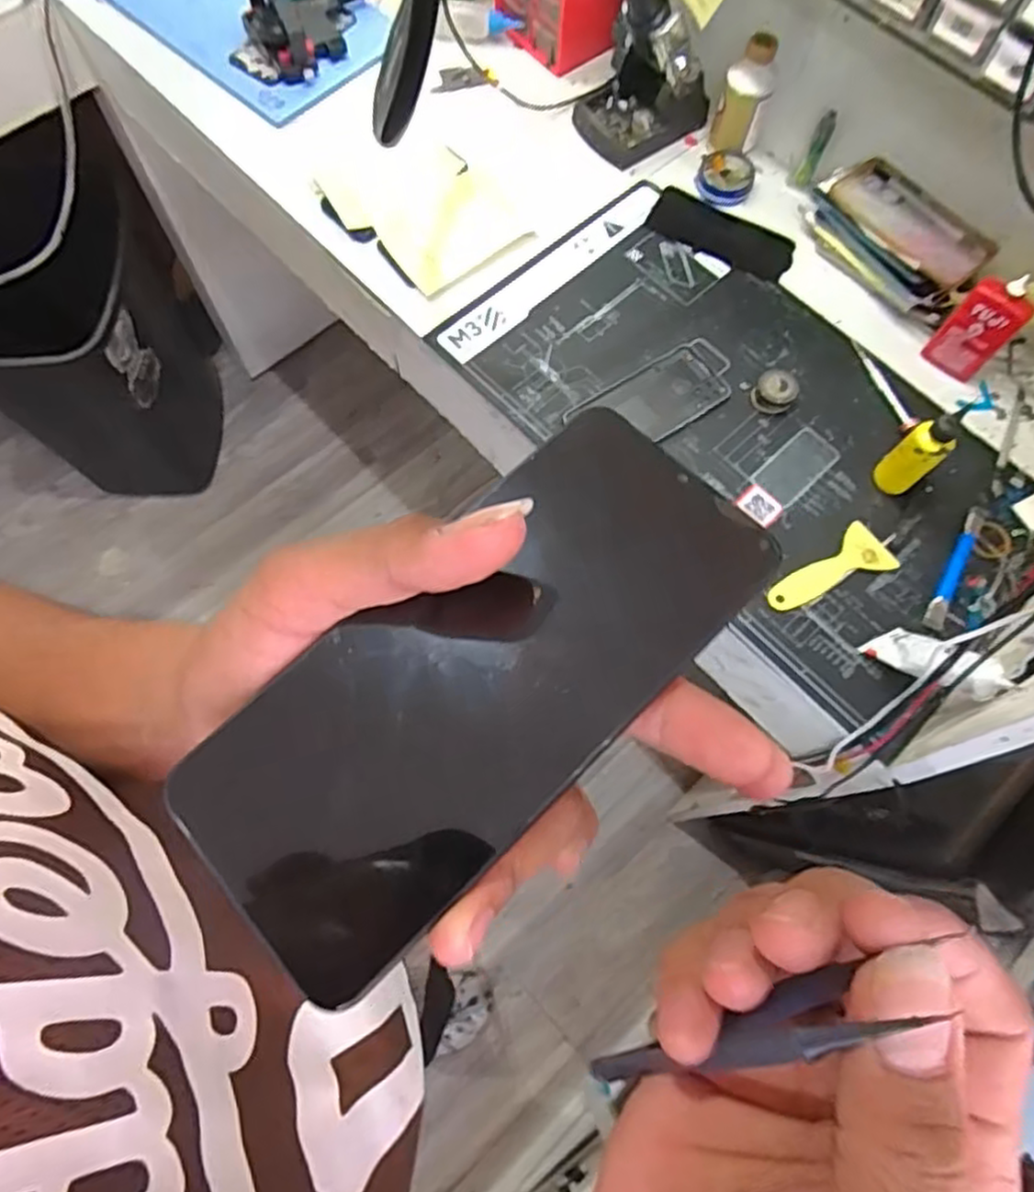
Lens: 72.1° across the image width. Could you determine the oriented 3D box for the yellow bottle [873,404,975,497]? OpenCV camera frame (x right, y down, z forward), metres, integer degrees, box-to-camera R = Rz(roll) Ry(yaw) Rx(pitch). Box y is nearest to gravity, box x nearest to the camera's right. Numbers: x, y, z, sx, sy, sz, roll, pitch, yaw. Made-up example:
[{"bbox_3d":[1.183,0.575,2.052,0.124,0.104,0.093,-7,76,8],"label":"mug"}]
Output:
[{"bbox_3d":[0.364,-0.129,0.643,0.031,0.106,0.037,-40,76,-14],"label":"yellow bottle"}]

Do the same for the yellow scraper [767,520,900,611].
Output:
[{"bbox_3d":[0.285,-0.020,0.651,0.121,0.008,0.051,-30,74,-11],"label":"yellow scraper"}]

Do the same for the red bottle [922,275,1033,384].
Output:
[{"bbox_3d":[0.442,-0.257,0.680,0.020,0.105,0.054,-39,76,-14],"label":"red bottle"}]

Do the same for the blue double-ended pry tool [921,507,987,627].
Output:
[{"bbox_3d":[0.398,-0.026,0.645,0.017,0.007,0.129,29,72,8],"label":"blue double-ended pry tool"}]

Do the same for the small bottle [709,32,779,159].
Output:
[{"bbox_3d":[0.246,-0.538,0.764,0.052,0.104,0.033,25,72,7],"label":"small bottle"}]

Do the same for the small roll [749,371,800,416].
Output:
[{"bbox_3d":[0.256,-0.202,0.704,0.038,0.025,0.042,37,74,11],"label":"small roll"}]

